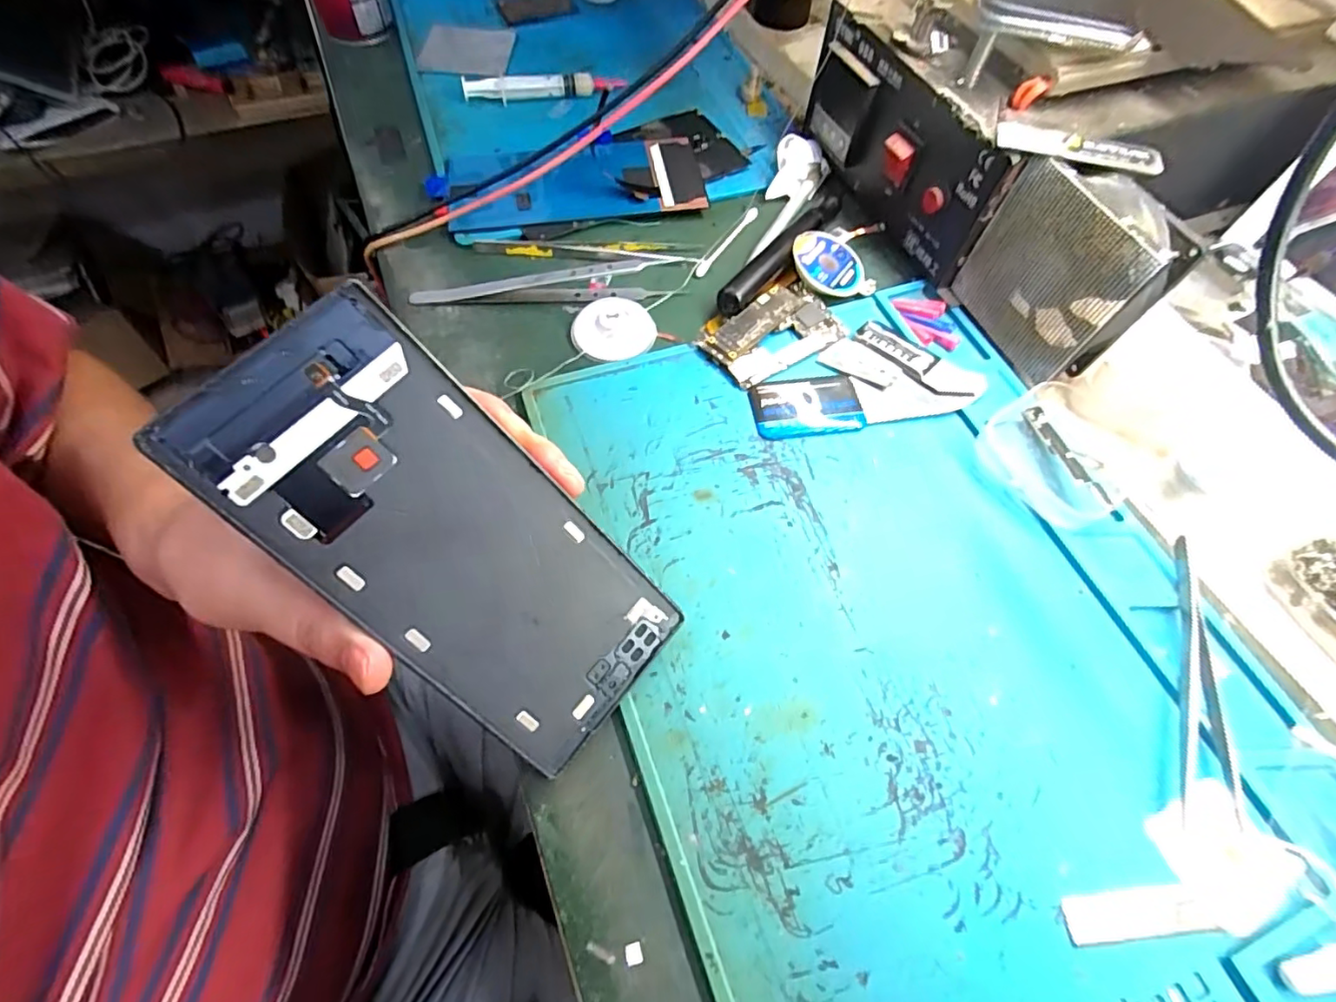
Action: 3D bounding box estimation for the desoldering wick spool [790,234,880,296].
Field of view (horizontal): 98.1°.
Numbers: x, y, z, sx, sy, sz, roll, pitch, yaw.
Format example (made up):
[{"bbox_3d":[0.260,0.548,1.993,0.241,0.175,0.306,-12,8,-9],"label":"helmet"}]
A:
[{"bbox_3d":[0.095,-0.138,0.338,0.046,0.004,0.046,6,70,-16],"label":"desoldering wick spool"}]

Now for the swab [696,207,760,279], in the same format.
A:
[{"bbox_3d":[0.037,-0.162,0.355,0.005,0.007,0.070,29,65,13],"label":"swab"}]

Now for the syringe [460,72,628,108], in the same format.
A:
[{"bbox_3d":[-0.089,-0.297,0.418,0.114,0.018,0.009,-4,62,-3],"label":"syringe"}]

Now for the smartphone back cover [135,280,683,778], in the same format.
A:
[{"bbox_3d":[-0.069,0.014,0.194,0.162,0.005,0.073,48,66,-16],"label":"smartphone back cover"}]

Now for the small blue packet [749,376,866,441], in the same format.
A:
[{"bbox_3d":[0.071,-0.049,0.295,0.054,0.004,0.034,-8,62,-5],"label":"small blue packet"}]

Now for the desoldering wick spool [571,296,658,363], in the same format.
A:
[{"bbox_3d":[-0.030,-0.094,0.315,0.044,0.009,0.037,-6,62,-4],"label":"desoldering wick spool"}]

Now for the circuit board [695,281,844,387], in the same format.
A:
[{"bbox_3d":[0.056,-0.092,0.315,0.074,0.008,0.047,-27,66,-15],"label":"circuit board"}]

